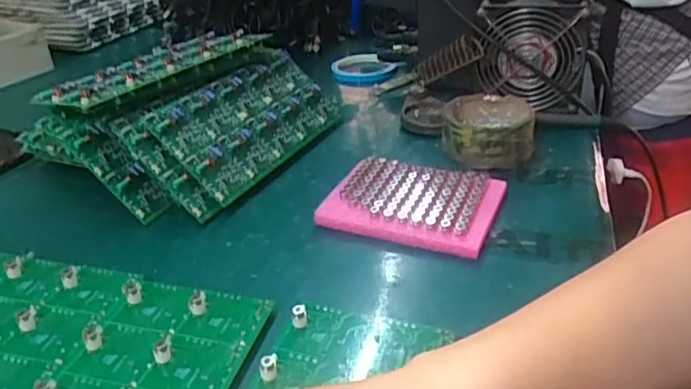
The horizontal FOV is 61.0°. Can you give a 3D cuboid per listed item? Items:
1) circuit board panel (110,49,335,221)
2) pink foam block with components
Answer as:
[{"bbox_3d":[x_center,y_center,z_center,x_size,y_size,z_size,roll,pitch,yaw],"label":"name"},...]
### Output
[{"bbox_3d":[-0.099,-0.074,0.585,0.119,0.023,0.236,50,44,-1],"label":"circuit board panel"},{"bbox_3d":[0.061,0.005,0.514,0.137,0.019,0.106,11,33,21],"label":"pink foam block with components"}]

